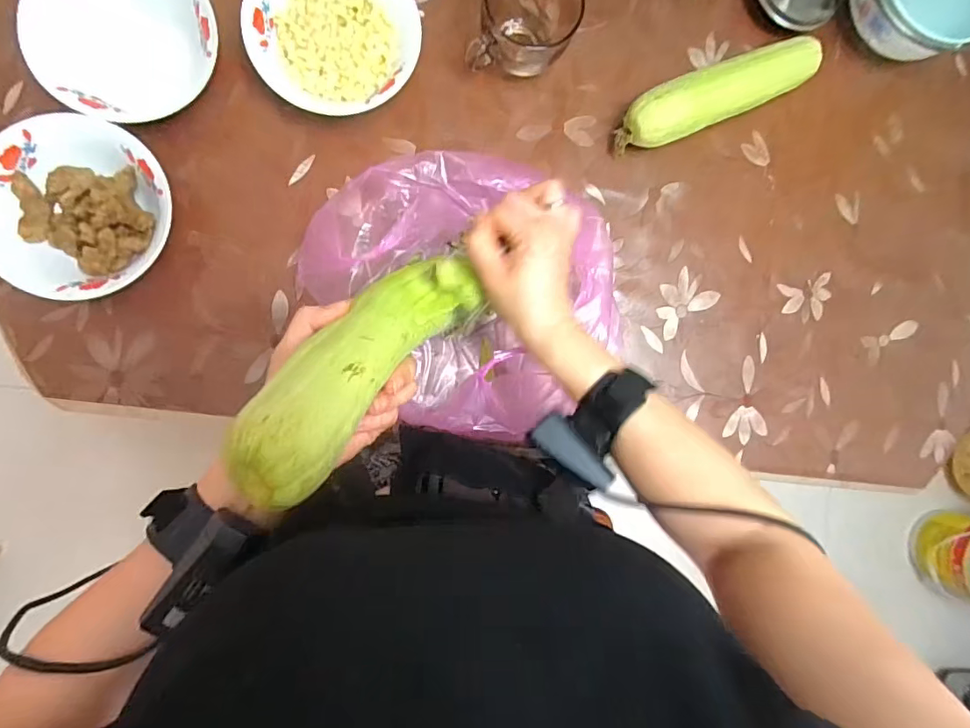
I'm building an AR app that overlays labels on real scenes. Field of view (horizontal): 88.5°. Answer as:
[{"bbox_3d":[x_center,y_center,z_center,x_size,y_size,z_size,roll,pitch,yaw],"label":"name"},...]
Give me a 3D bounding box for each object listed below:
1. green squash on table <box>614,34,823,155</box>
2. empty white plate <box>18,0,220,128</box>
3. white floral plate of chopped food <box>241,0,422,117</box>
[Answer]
[{"bbox_3d":[0.257,-0.300,0.559,0.233,0.062,0.056,-23,93,-7],"label":"green squash on table"},{"bbox_3d":[-0.351,-0.322,0.482,0.163,0.033,0.153,0,90,-7],"label":"empty white plate"},{"bbox_3d":[-0.154,-0.341,0.521,0.164,0.055,0.154,-3,90,-7],"label":"white floral plate of chopped food"}]

